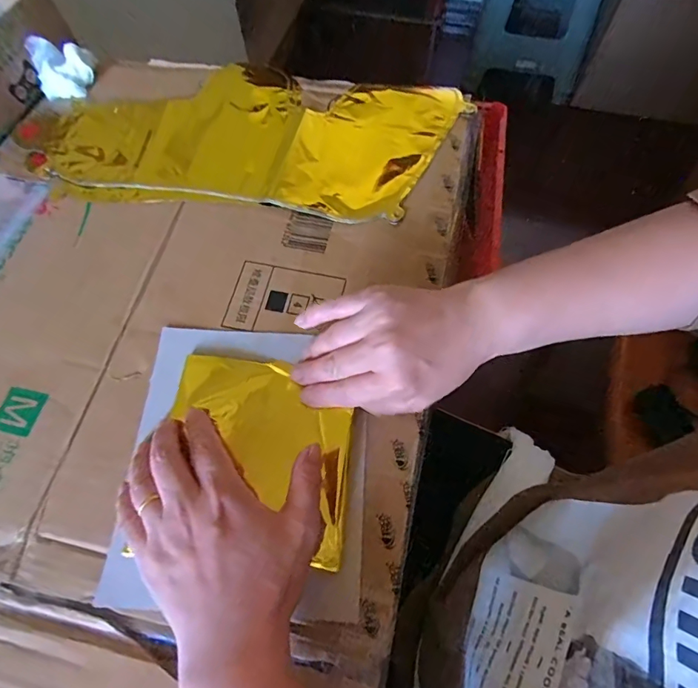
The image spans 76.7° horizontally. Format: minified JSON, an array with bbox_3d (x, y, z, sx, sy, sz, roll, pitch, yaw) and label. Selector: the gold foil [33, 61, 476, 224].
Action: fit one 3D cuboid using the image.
[{"bbox_3d":[-0.098,-0.212,0.440,0.396,0.006,0.189,5,66,5],"label":"gold foil"}]

